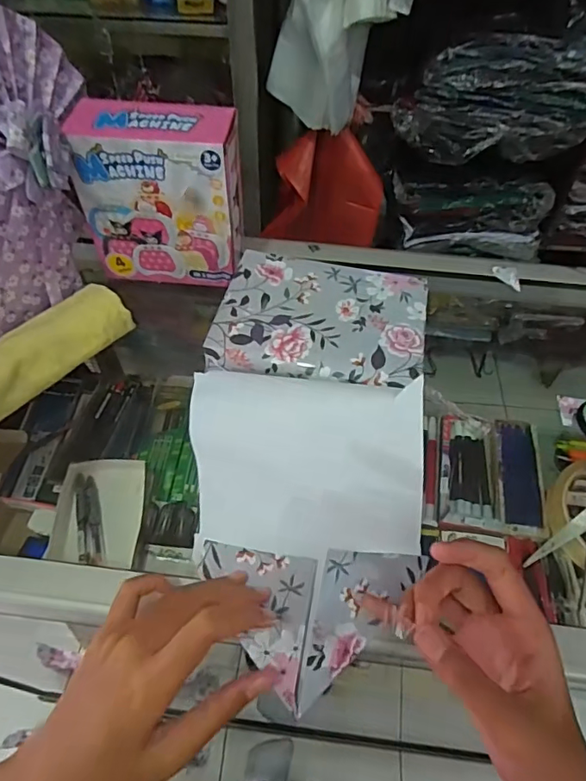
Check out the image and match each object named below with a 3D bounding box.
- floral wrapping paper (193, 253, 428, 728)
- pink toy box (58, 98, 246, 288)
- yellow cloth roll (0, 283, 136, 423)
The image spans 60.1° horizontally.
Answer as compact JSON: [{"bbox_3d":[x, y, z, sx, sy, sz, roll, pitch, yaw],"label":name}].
[{"bbox_3d":[0.009,0.034,0.340,0.150,0.043,0.288,2,73,10],"label":"floral wrapping paper"},{"bbox_3d":[-0.112,-0.171,0.455,0.135,0.139,0.060,6,54,3],"label":"pink toy box"},{"bbox_3d":[-0.209,-0.024,0.403,0.046,0.040,0.172,35,61,21],"label":"yellow cloth roll"}]

